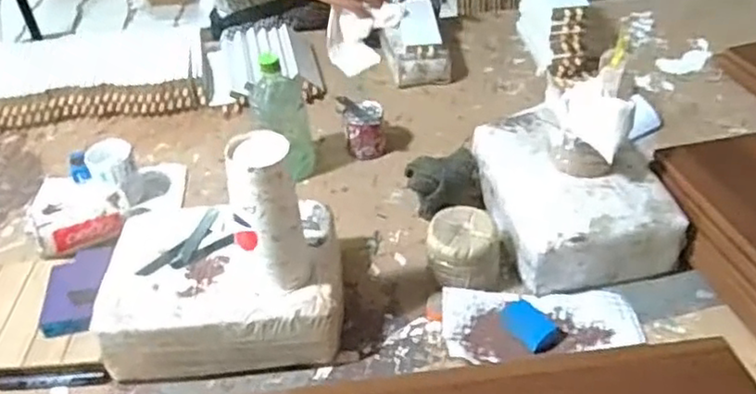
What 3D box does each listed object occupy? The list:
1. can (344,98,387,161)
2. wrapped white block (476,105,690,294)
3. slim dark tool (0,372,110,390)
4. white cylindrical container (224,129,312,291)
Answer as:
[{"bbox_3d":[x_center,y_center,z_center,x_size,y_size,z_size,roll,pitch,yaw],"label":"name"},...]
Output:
[{"bbox_3d":[-0.020,-0.108,1.077,0.069,0.079,0.057,-5,40,-1],"label":"can"},{"bbox_3d":[0.261,-0.007,0.917,0.210,0.092,0.267,-9,40,-5],"label":"wrapped white block"},{"bbox_3d":[-0.370,0.210,0.766,0.123,0.013,0.019,-5,40,-1],"label":"slim dark tool"},{"bbox_3d":[-0.116,0.017,0.706,0.080,0.160,0.075,-11,40,-8],"label":"white cylindrical container"}]

